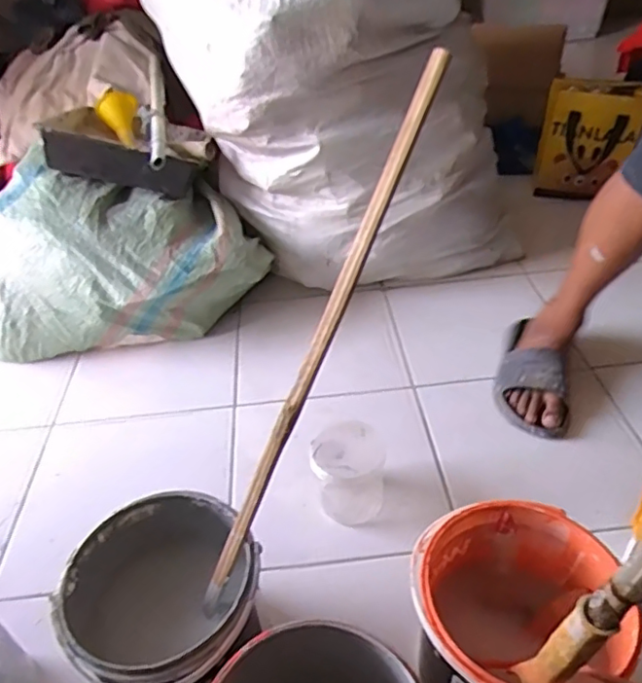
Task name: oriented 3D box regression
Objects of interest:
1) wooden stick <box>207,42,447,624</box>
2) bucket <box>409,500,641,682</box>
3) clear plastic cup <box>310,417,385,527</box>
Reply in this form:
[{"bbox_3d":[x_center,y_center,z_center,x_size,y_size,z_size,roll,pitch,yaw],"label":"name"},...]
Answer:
[{"bbox_3d":[-0.004,0.011,0.527,0.020,0.542,0.013,31,13,36],"label":"wooden stick"},{"bbox_3d":[0.176,0.284,0.564,0.170,0.168,0.181,2,39,8],"label":"bucket"},{"bbox_3d":[0.035,0.178,0.774,0.089,0.098,0.091,29,50,35],"label":"clear plastic cup"}]

